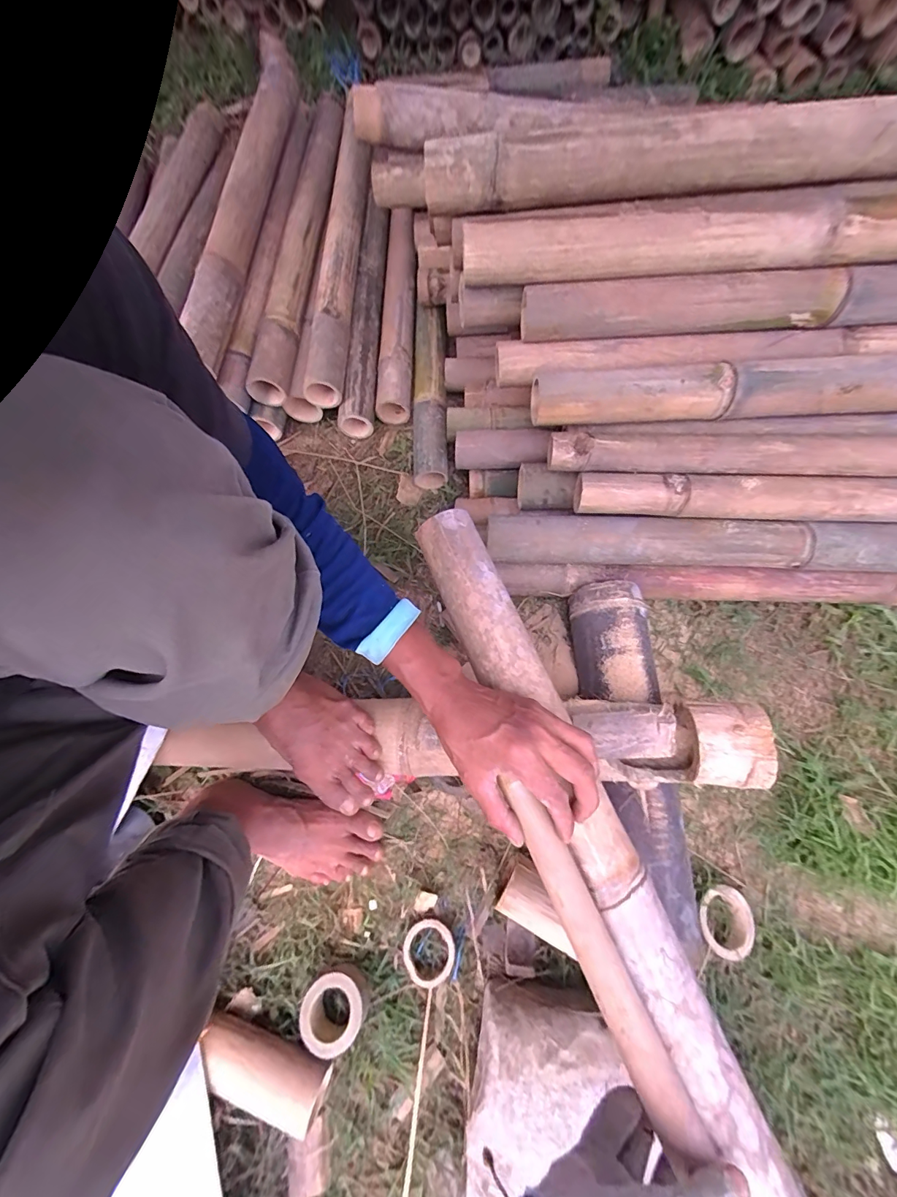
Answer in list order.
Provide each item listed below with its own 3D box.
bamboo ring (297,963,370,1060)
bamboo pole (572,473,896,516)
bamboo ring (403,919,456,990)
[{"bbox_3d":[-0.127,0.459,0.481,0.066,0.044,0.064,0,69,0],"label":"bamboo ring"},{"bbox_3d":[0.473,-0.129,0.565,0.594,0.056,0.048,5,69,2],"label":"bamboo pole"},{"bbox_3d":[-0.024,0.423,0.512,0.060,0.015,0.064,0,69,0],"label":"bamboo ring"}]

